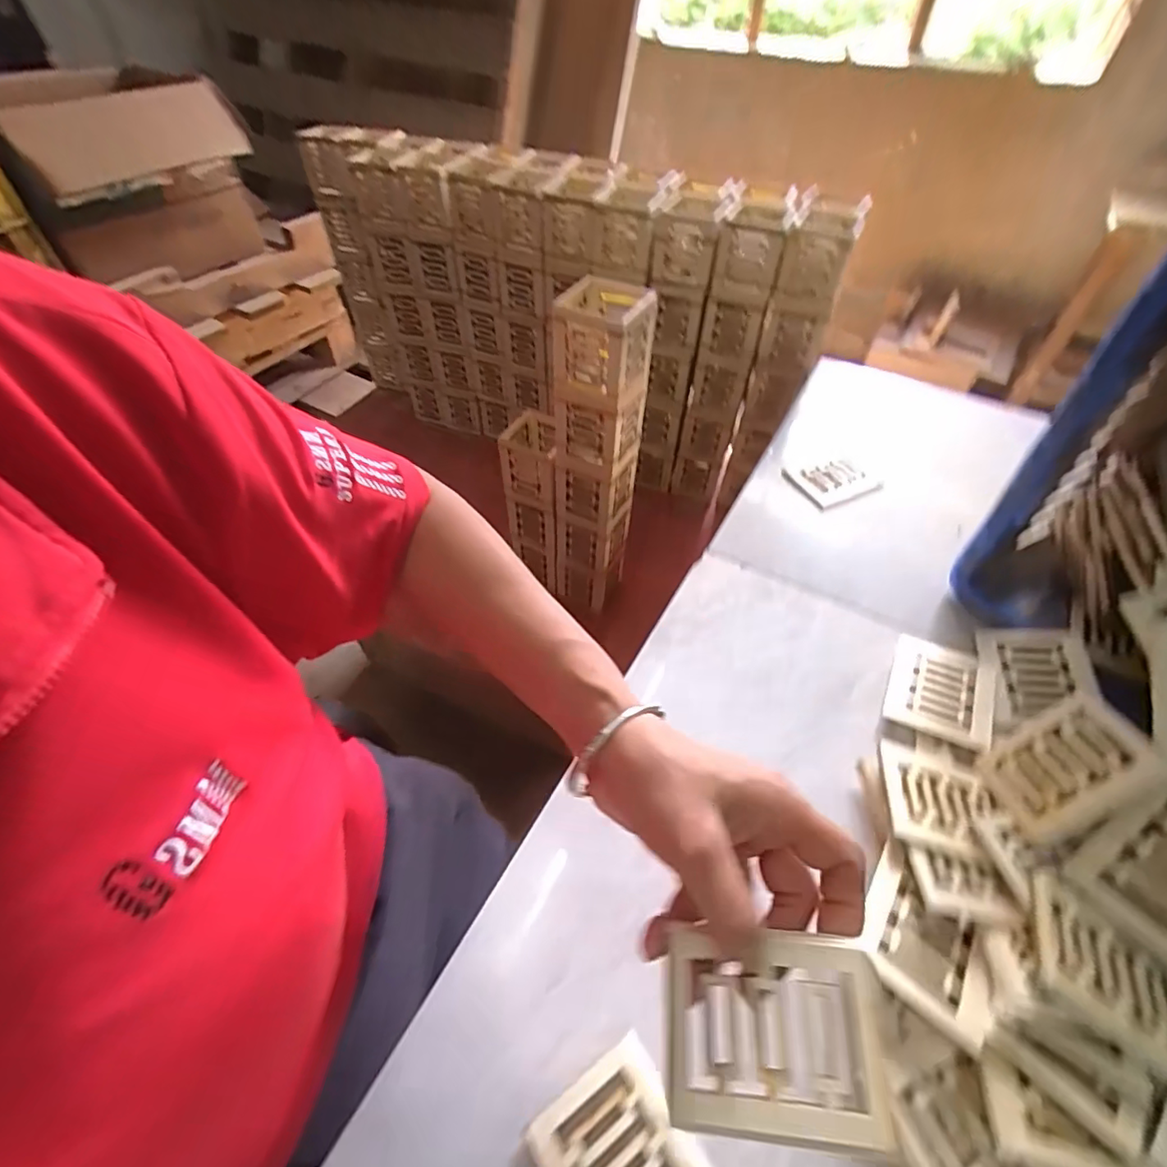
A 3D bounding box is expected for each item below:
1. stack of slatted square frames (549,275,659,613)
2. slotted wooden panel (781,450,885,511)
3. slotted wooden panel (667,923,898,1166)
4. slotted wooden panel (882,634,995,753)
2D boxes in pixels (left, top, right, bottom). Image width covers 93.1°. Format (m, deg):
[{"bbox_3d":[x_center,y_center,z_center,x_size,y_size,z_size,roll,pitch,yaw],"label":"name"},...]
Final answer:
[{"bbox_3d":[0.016,-0.126,0.627,0.079,0.372,0.075,21,54,17],"label":"stack of slatted square frames"},{"bbox_3d":[0.263,-0.109,0.578,0.088,0.010,0.065,-20,54,-17],"label":"slotted wooden panel"},{"bbox_3d":[0.073,0.176,0.216,0.079,0.004,0.065,-3,60,12],"label":"slotted wooden panel"},{"bbox_3d":[0.269,0.081,0.416,0.068,0.006,0.082,19,53,23],"label":"slotted wooden panel"}]

